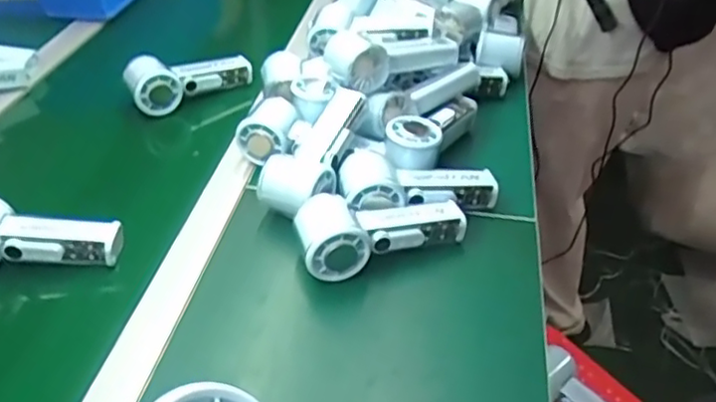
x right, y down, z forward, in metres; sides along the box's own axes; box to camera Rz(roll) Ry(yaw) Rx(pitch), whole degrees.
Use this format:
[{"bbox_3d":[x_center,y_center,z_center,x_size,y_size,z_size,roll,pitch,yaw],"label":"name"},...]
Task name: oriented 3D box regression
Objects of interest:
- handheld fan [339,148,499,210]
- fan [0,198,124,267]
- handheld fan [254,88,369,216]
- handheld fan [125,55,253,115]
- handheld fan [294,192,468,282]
[{"bbox_3d":[0.060,-0.013,0.634,0.153,0.051,0.072,-3,38,-3],"label":"handheld fan"},{"bbox_3d":[-0.292,0.033,0.580,0.147,0.044,0.058,3,39,4],"label":"fan"},{"bbox_3d":[-0.046,-0.052,0.657,0.074,0.057,0.143,8,39,12],"label":"handheld fan"},{"bbox_3d":[-0.216,-0.161,0.828,0.153,0.051,0.065,-27,46,-30],"label":"handheld fan"},{"bbox_3d":[0.025,0.024,0.584,0.154,0.052,0.059,-12,39,-14],"label":"handheld fan"}]

